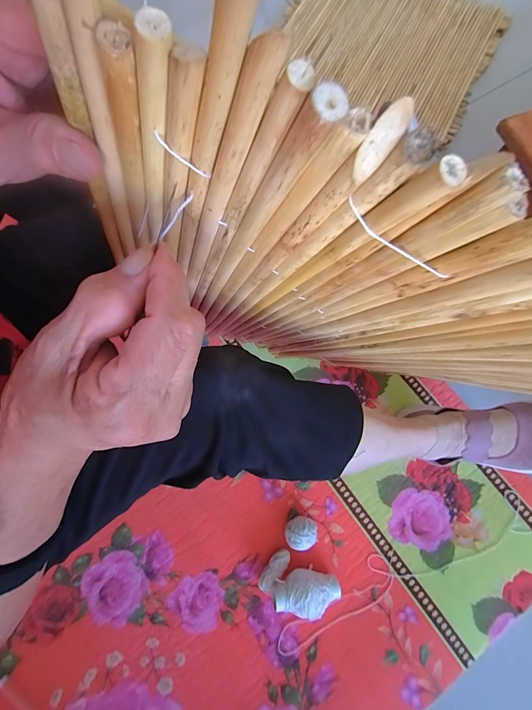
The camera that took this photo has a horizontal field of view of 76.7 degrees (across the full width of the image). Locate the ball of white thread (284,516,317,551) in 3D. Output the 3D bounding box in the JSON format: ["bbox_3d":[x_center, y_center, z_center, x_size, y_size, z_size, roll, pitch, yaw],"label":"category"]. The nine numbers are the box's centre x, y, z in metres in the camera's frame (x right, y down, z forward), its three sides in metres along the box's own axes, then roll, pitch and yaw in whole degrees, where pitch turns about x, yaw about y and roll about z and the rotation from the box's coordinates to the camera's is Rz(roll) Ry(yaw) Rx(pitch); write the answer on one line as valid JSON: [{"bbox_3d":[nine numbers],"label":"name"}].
[{"bbox_3d":[0.057,0.292,0.557,0.049,0.047,0.046,0,75,1],"label":"ball of white thread"}]

